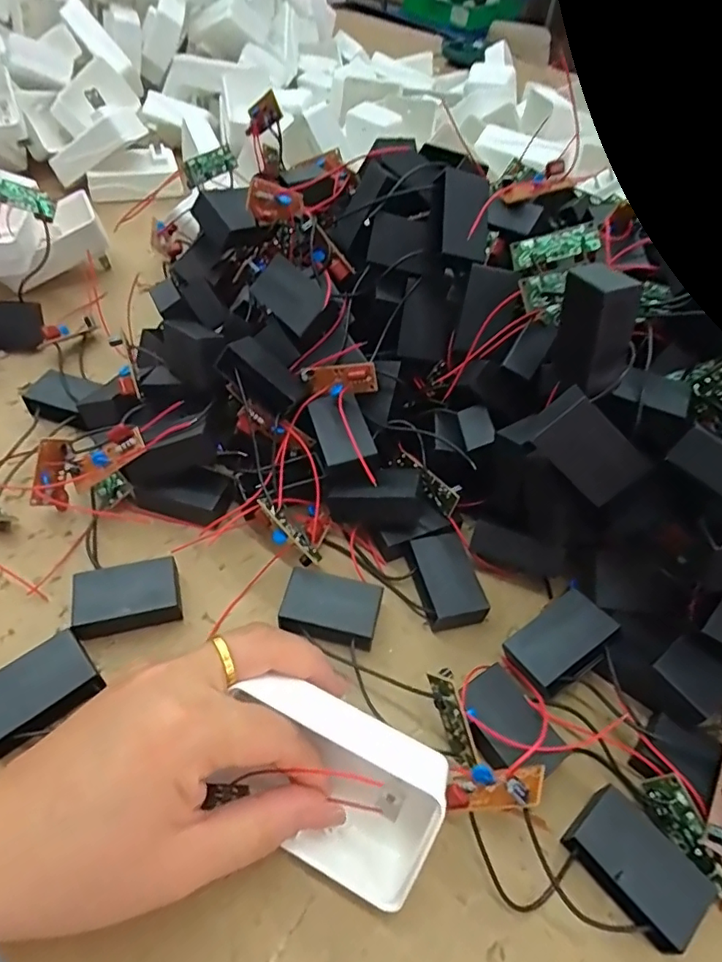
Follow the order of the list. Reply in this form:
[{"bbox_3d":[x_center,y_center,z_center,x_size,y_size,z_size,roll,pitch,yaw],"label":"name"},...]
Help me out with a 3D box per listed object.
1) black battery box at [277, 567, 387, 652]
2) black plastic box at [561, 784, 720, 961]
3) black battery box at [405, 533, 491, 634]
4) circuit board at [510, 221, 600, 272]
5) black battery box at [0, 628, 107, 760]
[{"bbox_3d":[-0.015,0.066,0.273,0.047,0.017,0.032,12,51,4],"label":"black battery box"},{"bbox_3d":[0.108,0.152,0.215,0.033,0.018,0.049,-33,61,-28],"label":"black plastic box"},{"bbox_3d":[0.044,0.054,0.290,0.031,0.017,0.048,-7,52,-12],"label":"black battery box"},{"bbox_3d":[0.104,-0.126,0.292,0.044,0.015,0.004,-11,8,12],"label":"circuit board"},{"bbox_3d":[-0.141,0.094,0.237,0.046,0.018,0.032,-34,61,-28],"label":"black battery box"}]

